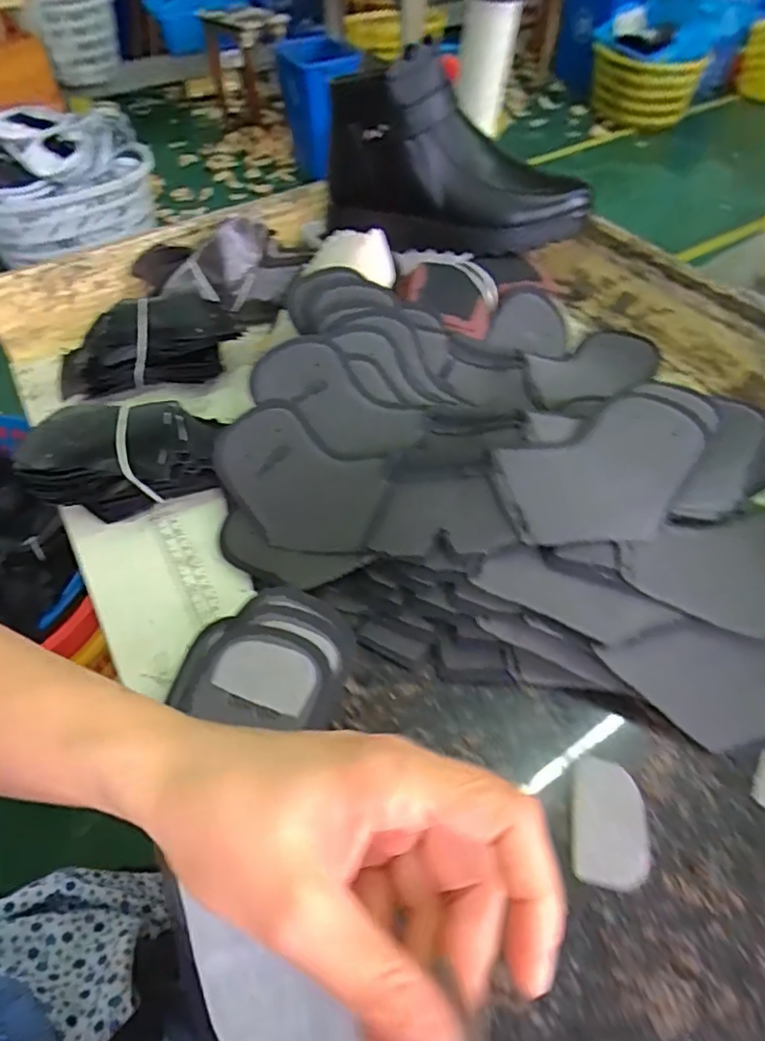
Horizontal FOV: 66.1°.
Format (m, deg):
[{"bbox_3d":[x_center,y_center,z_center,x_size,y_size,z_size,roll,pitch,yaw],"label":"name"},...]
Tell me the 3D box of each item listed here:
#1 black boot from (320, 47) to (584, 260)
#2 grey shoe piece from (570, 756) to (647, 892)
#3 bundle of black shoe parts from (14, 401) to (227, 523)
[{"bbox_3d":[0.066,-0.332,0.539,0.240,0.133,0.109,-1,51,1],"label":"black boot"},{"bbox_3d":[0.114,0.153,0.298,0.036,0.005,0.057,7,52,8],"label":"grey shoe piece"},{"bbox_3d":[-0.203,-0.053,0.464,0.144,0.058,0.091,-5,51,-3],"label":"bundle of black shoe parts"}]

